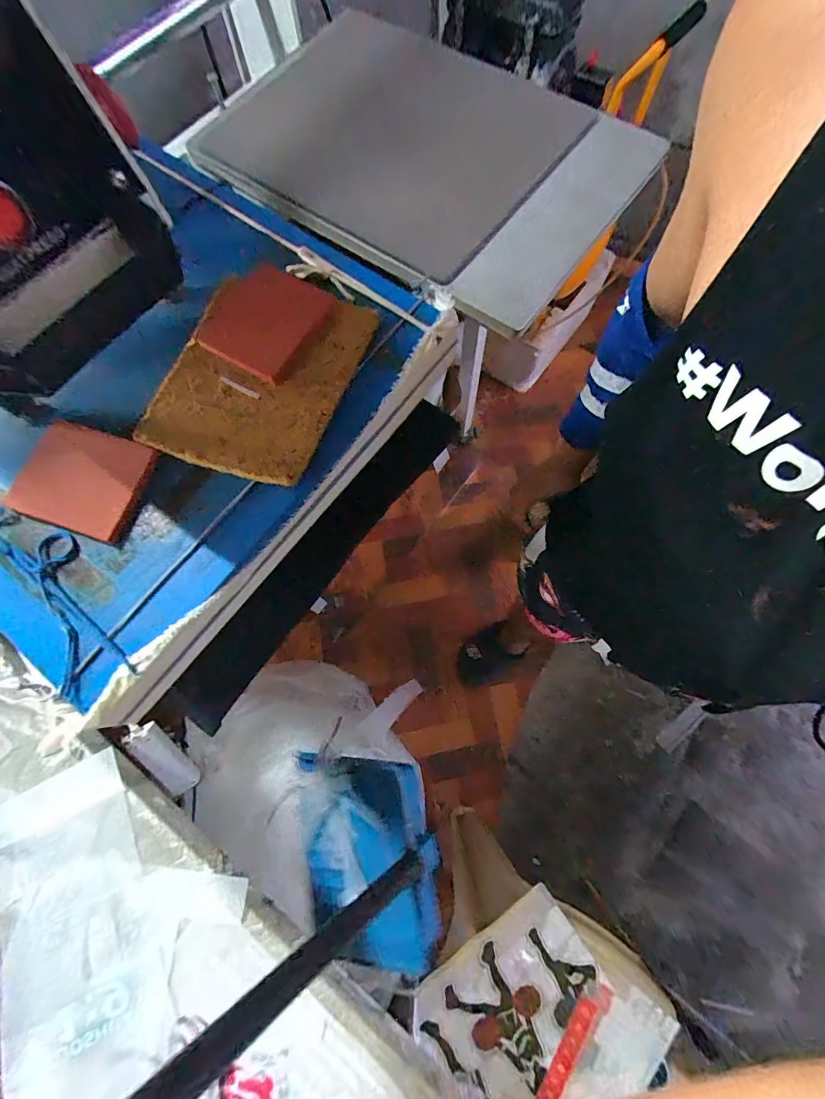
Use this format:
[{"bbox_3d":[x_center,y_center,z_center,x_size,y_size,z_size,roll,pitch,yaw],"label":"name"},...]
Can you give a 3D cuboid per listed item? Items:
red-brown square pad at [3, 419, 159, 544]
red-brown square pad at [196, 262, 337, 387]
[{"bbox_3d":[-0.245,-0.053,0.317,0.091,0.008,0.076,18,74,8],"label":"red-brown square pad"},{"bbox_3d":[-0.118,-0.186,0.343,0.087,0.010,0.092,29,76,11],"label":"red-brown square pad"}]

